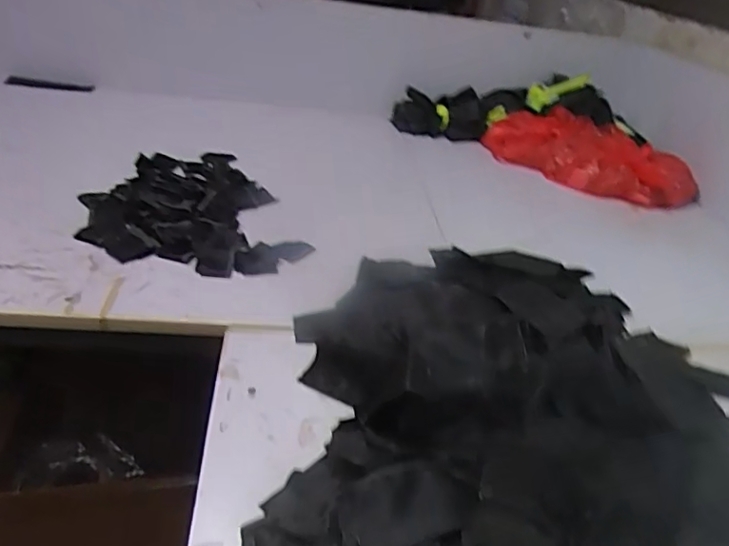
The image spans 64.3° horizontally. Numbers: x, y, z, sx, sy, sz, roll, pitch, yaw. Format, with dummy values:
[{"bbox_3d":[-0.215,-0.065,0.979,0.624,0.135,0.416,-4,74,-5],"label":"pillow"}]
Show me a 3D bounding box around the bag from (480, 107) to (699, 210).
[{"bbox_3d":[0.446,-0.250,1.201,0.146,0.113,0.434,-21,42,-39],"label":"bag"}]

